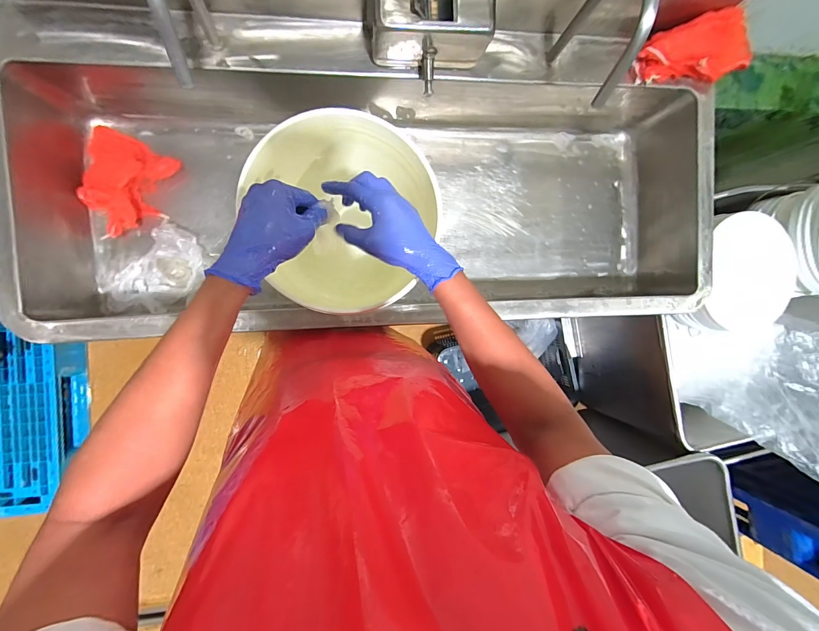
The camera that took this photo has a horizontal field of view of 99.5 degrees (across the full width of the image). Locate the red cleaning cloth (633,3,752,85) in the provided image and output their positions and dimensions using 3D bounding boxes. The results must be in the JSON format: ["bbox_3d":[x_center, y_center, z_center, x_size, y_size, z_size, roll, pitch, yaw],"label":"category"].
[{"bbox_3d":[0.553,-0.508,0.662,0.212,0.087,0.085,-11,93,-7],"label":"red cleaning cloth"}]

